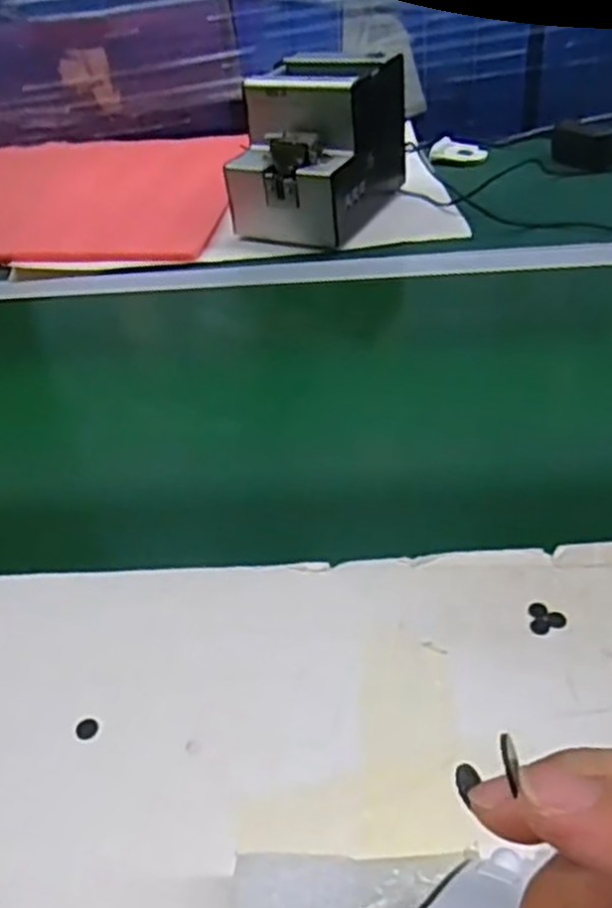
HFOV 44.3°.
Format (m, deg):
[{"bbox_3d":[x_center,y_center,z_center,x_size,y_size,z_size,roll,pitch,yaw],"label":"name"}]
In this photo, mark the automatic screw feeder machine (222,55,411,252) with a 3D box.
[{"bbox_3d":[0.013,-0.323,0.799,0.129,0.150,0.181,15,44,25],"label":"automatic screw feeder machine"}]

